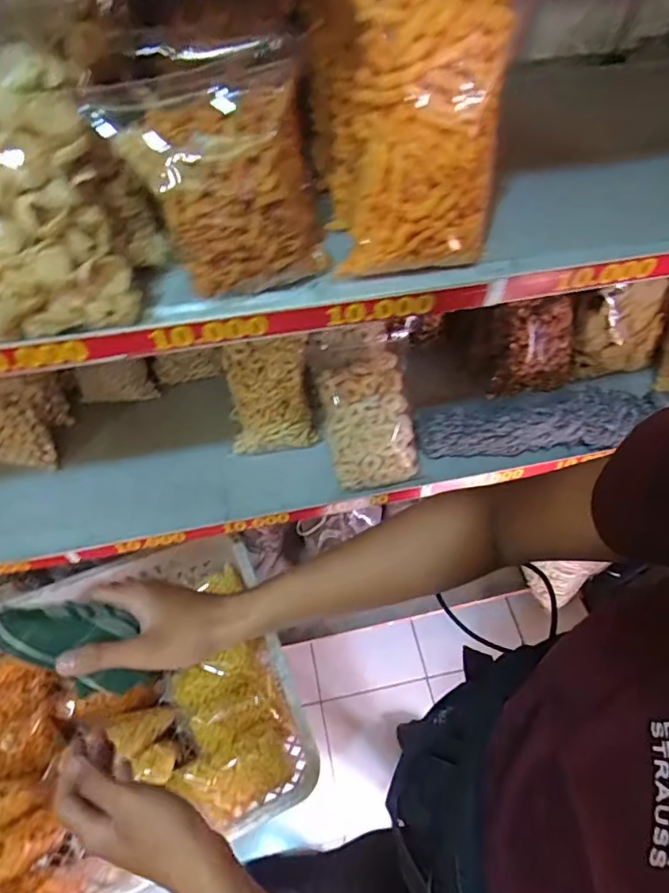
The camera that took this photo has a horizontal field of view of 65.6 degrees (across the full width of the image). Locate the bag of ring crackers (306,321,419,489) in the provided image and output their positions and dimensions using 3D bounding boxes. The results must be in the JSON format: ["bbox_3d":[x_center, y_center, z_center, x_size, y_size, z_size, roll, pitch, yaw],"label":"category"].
[{"bbox_3d":[0.038,-0.051,0.703,0.118,0.221,0.069,-14,14,-3],"label":"bag of ring crackers"}]

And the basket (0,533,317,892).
[{"bbox_3d":[-0.380,0.440,0.799,0.598,0.213,0.422,-19,59,-12],"label":"basket"}]

